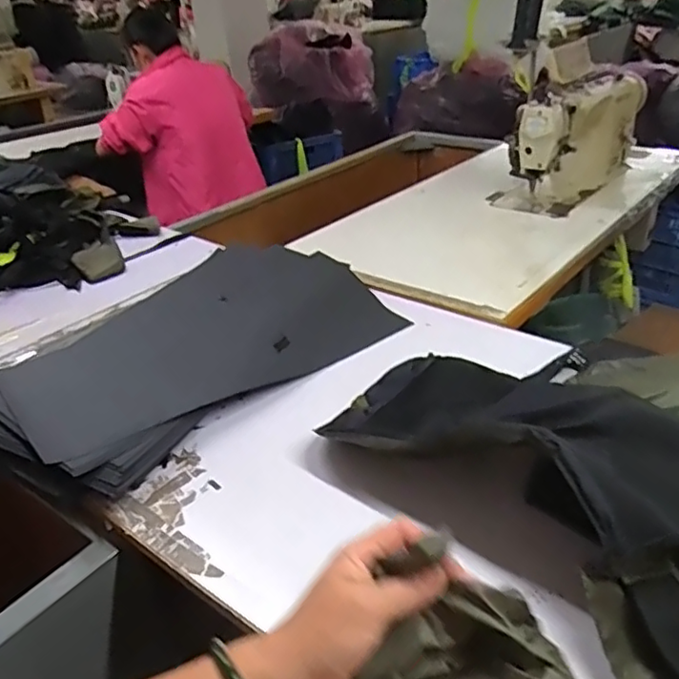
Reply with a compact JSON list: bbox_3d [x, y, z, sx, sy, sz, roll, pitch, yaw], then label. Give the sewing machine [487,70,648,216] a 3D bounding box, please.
[{"bbox_3d":[0.589,-0.517,1.534,0.185,0.242,0.503,21,38,35],"label":"sewing machine"}]

